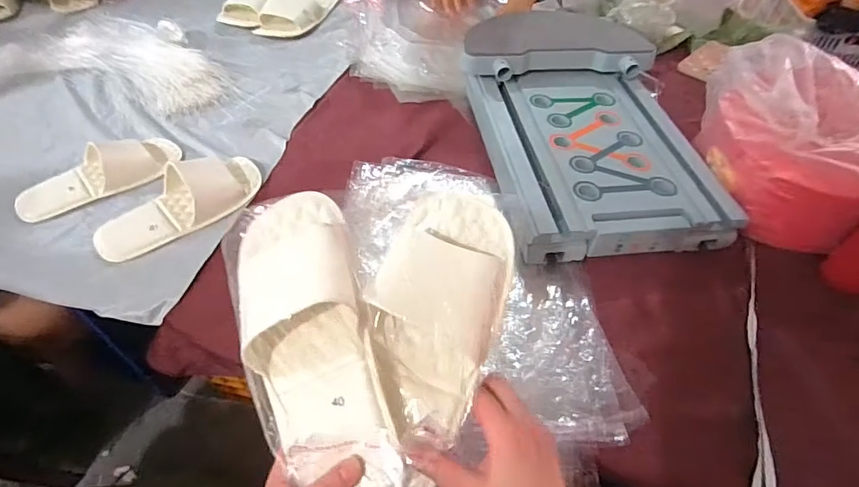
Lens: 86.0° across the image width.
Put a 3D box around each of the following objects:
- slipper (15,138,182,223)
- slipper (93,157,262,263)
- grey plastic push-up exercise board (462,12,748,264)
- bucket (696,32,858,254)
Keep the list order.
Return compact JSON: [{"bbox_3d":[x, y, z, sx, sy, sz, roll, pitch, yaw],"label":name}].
[{"bbox_3d":[-0.500,-0.110,0.693,0.226,0.065,0.076,-33,59,-26],"label":"slipper"},{"bbox_3d":[-0.357,-0.068,0.657,0.235,0.058,0.095,-34,59,-26],"label":"slipper"},{"bbox_3d":[0.247,-0.214,0.751,0.321,0.098,0.516,-5,51,-6],"label":"grey plastic push-up exercise board"},{"bbox_3d":[0.525,-0.156,0.657,0.257,0.173,0.241,1,50,-1],"label":"bucket"}]

